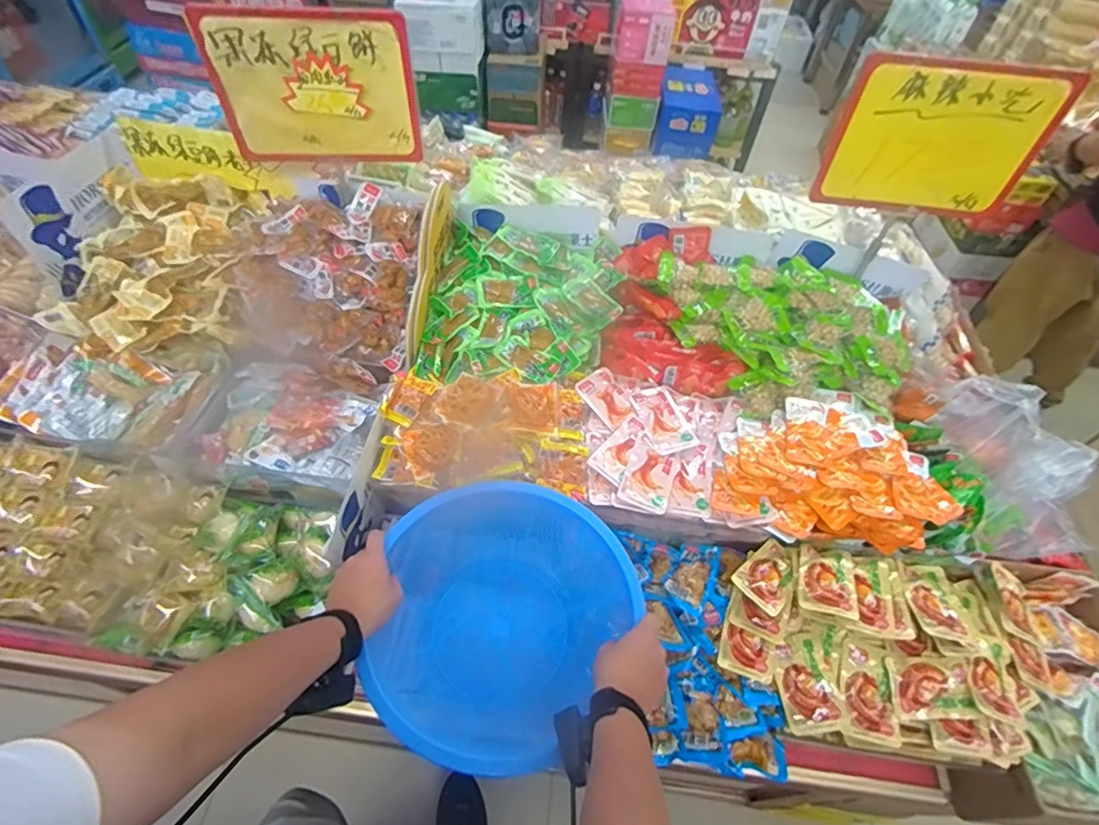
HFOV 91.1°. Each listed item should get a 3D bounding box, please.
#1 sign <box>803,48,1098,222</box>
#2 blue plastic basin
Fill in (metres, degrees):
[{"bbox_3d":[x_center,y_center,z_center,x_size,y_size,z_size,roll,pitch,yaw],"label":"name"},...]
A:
[{"bbox_3d":[0.591,-0.410,0.825,0.296,0.214,0.022,8,49,1],"label":"sign"},{"bbox_3d":[-0.063,0.258,0.721,0.311,0.117,0.304,2,52,-3],"label":"blue plastic basin"}]

